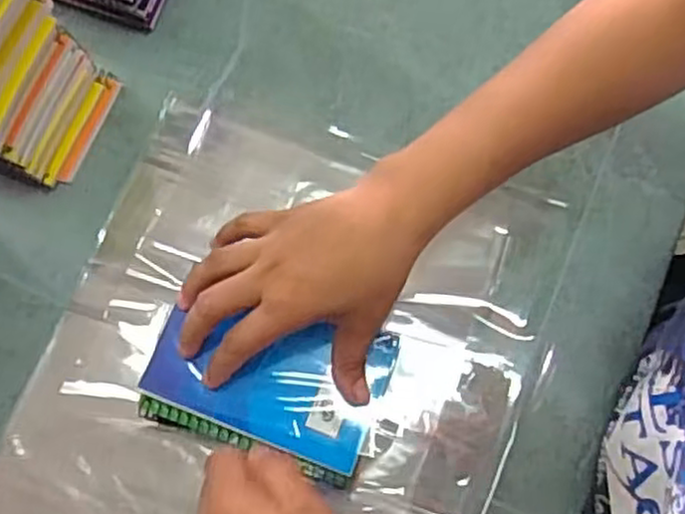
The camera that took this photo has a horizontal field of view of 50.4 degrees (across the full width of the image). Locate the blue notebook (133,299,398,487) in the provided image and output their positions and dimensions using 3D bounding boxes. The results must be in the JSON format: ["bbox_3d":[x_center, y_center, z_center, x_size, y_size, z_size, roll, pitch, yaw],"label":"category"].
[{"bbox_3d":[-0.044,0.070,0.419,0.131,0.008,0.083,18,77,4],"label":"blue notebook"}]

